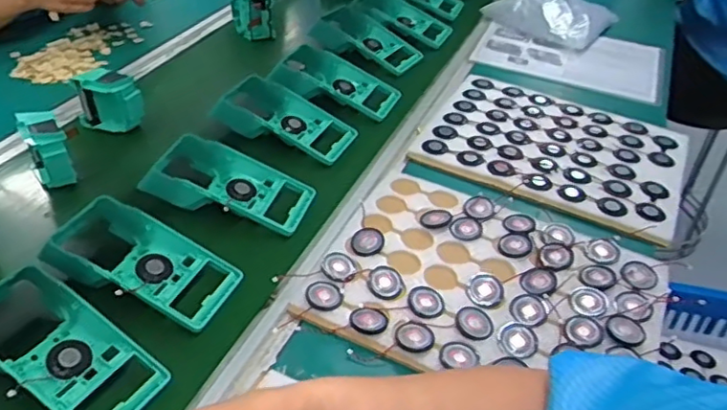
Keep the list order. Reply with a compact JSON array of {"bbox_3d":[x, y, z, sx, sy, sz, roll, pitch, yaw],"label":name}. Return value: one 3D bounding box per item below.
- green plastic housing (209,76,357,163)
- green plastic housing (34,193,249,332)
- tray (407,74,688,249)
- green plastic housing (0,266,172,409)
[{"bbox_3d":[-0.101,-0.116,0.802,0.187,0.044,0.096,20,43,17],"label":"green plastic housing"},{"bbox_3d":[-0.219,0.056,0.587,0.186,0.043,0.095,16,42,14],"label":"green plastic housing"},{"bbox_3d":[0.259,-0.088,0.800,0.318,0.012,0.279,22,44,19],"label":"tray"},{"bbox_3d":[-0.259,0.121,0.503,0.186,0.043,0.094,25,45,22],"label":"green plastic housing"}]

